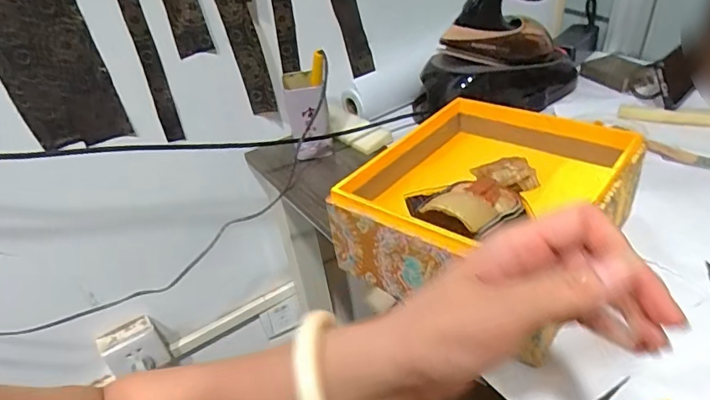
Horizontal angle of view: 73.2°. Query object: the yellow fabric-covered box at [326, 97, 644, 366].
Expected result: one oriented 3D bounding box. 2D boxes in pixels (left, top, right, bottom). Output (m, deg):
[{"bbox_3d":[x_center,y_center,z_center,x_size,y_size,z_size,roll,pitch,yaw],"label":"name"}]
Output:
[{"bbox_3d":[0.143,0.000,0.507,0.221,0.094,0.262,24,45,36],"label":"yellow fabric-covered box"}]

